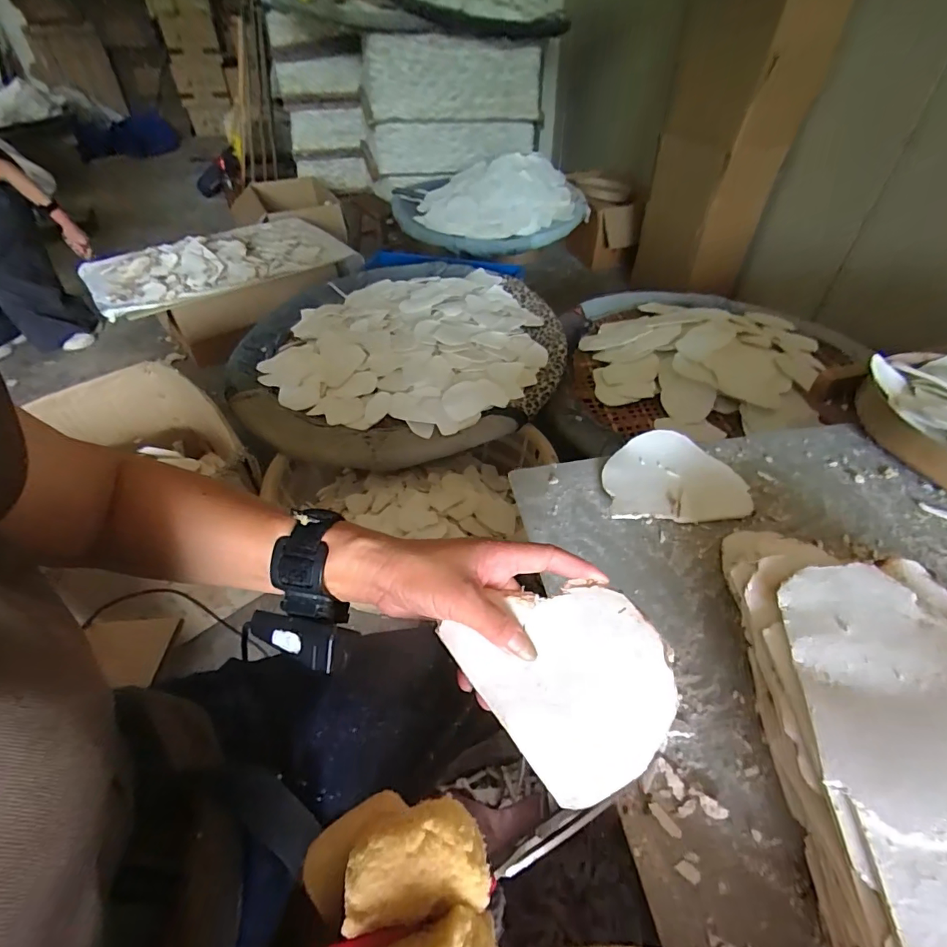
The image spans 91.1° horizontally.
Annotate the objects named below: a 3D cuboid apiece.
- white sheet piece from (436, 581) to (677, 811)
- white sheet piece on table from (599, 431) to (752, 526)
[{"bbox_3d":[0.061,0.120,0.287,0.109,0.008,0.120,-33,59,-13],"label":"white sheet piece"},{"bbox_3d":[0.222,0.001,0.528,0.150,0.013,0.127,-1,47,0],"label":"white sheet piece on table"}]

